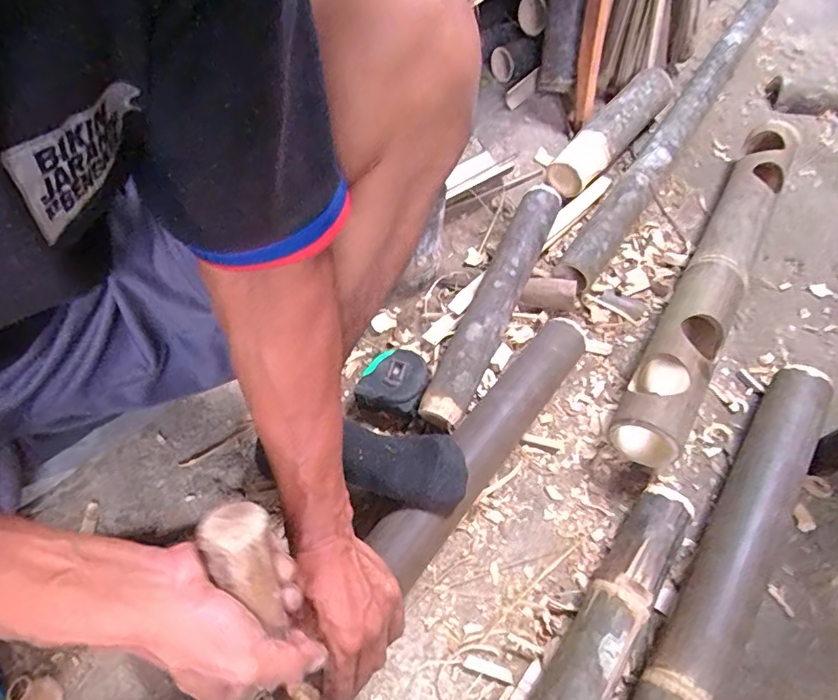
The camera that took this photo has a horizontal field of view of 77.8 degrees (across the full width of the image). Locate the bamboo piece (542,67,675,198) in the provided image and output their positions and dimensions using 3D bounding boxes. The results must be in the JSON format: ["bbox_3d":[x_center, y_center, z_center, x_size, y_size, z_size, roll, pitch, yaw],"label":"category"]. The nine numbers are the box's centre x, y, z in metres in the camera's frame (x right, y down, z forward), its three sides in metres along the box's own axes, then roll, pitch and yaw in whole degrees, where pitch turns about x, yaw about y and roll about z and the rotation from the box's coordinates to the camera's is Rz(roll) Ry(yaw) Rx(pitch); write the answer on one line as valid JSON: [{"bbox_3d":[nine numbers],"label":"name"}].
[{"bbox_3d":[0.327,-0.376,0.879,0.082,0.082,0.332,34,63,17],"label":"bamboo piece"}]

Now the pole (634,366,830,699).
[{"bbox_3d":[0.296,0.228,0.502,0.072,0.072,0.580,32,62,16],"label":"pole"}]

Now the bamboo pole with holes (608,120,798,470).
[{"bbox_3d":[0.404,-0.102,0.705,0.088,0.095,0.602,31,62,16],"label":"bamboo pole with holes"}]

